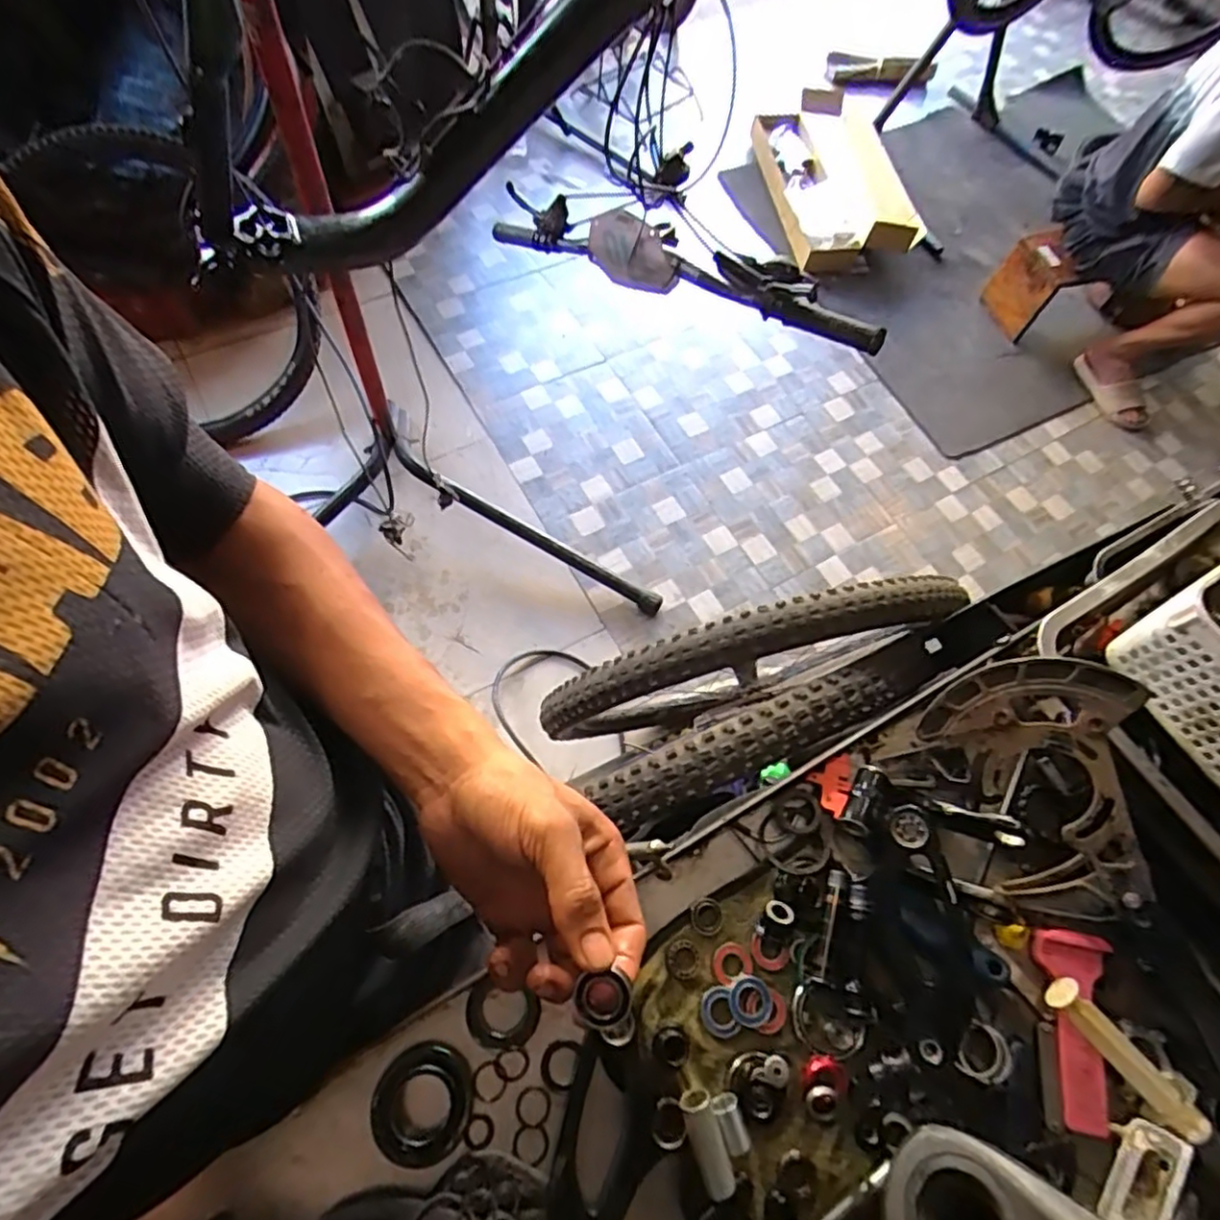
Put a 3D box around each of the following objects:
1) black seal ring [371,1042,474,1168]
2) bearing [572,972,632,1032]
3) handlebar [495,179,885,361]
[{"bbox_3d":[-0.117,0.307,0.409,0.058,0.015,0.058,2,65,-4],"label":"black seal ring"},{"bbox_3d":[-0.003,0.171,0.288,0.025,0.004,0.022,-2,69,-3],"label":"bearing"},{"bbox_3d":[0.058,-0.543,1.011,0.757,0.121,0.057,33,70,28],"label":"handlebar"}]

